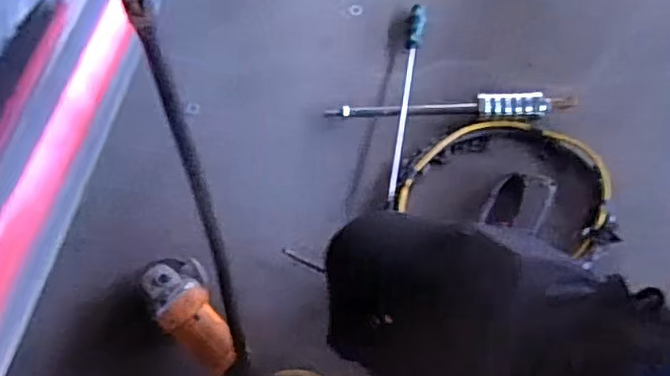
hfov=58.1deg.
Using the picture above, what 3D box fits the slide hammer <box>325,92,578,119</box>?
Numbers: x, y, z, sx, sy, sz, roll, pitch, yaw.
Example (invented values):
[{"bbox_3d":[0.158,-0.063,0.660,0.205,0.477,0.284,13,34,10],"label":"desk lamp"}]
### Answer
[{"bbox_3d":[0.183,-0.128,0.948,0.383,0.030,0.037,-2,64,0],"label":"slide hammer"}]

